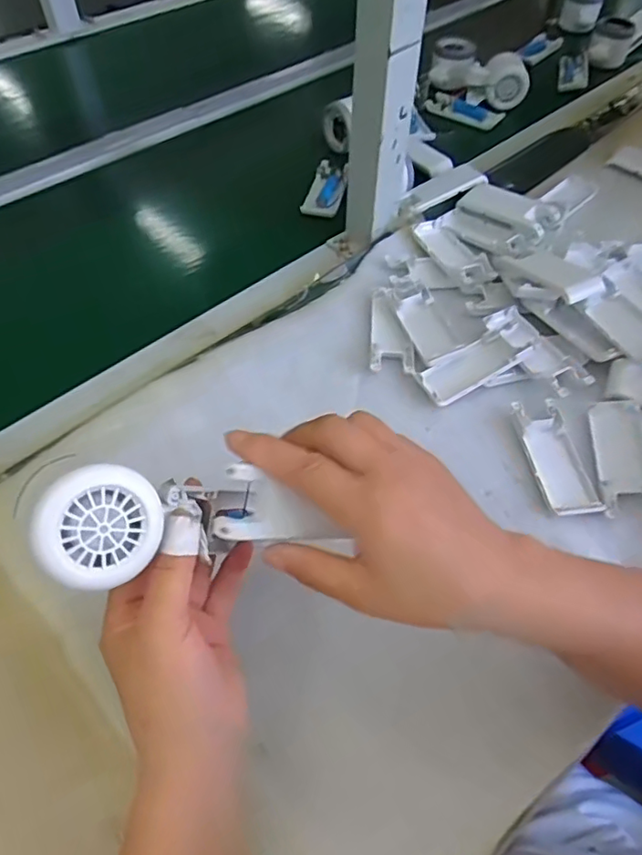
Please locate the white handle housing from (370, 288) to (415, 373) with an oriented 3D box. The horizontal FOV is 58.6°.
[{"bbox_3d":[0.066,-0.091,0.529,0.037,0.008,0.101,4,55,1],"label":"white handle housing"}]

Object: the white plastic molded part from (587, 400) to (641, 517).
[{"bbox_3d":[0.236,0.021,0.451,0.038,0.010,0.103,8,55,4],"label":"white plastic molded part"}]

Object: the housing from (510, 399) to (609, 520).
[{"bbox_3d":[0.187,0.023,0.456,0.040,0.009,0.102,-6,55,-5],"label":"housing"}]

